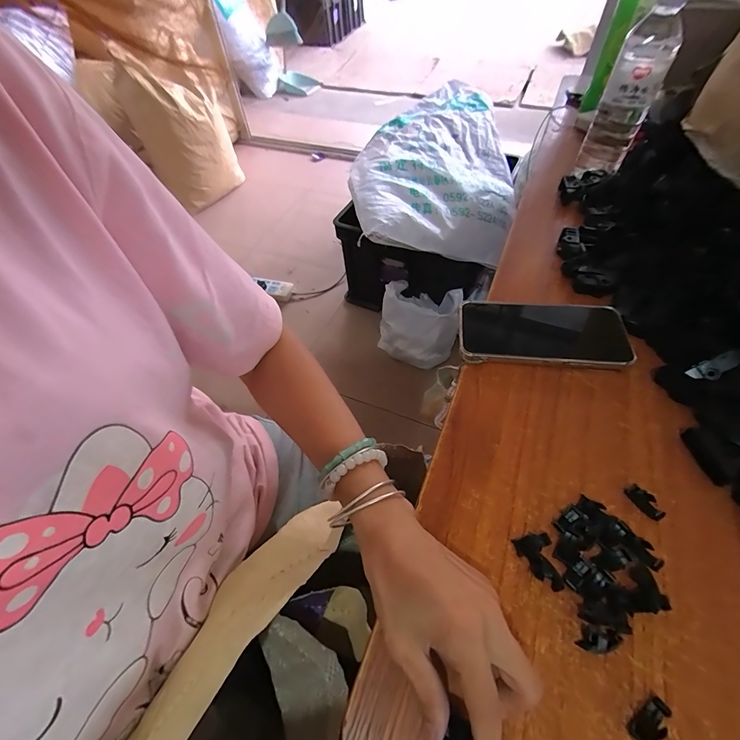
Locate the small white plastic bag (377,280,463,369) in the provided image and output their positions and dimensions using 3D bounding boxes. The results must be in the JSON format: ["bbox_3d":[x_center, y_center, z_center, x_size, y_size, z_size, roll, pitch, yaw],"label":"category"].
[{"bbox_3d":[0.135,-0.139,1.076,0.238,0.192,0.155,24,59,19],"label":"small white plastic bag"}]

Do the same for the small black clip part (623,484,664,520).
[{"bbox_3d":[0.211,0.101,0.271,0.012,0.008,0.027,-27,57,-14],"label":"small black clip part"}]

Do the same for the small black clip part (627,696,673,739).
[{"bbox_3d":[0.162,0.202,0.203,0.026,0.007,0.011,-33,59,-18],"label":"small black clip part"}]

